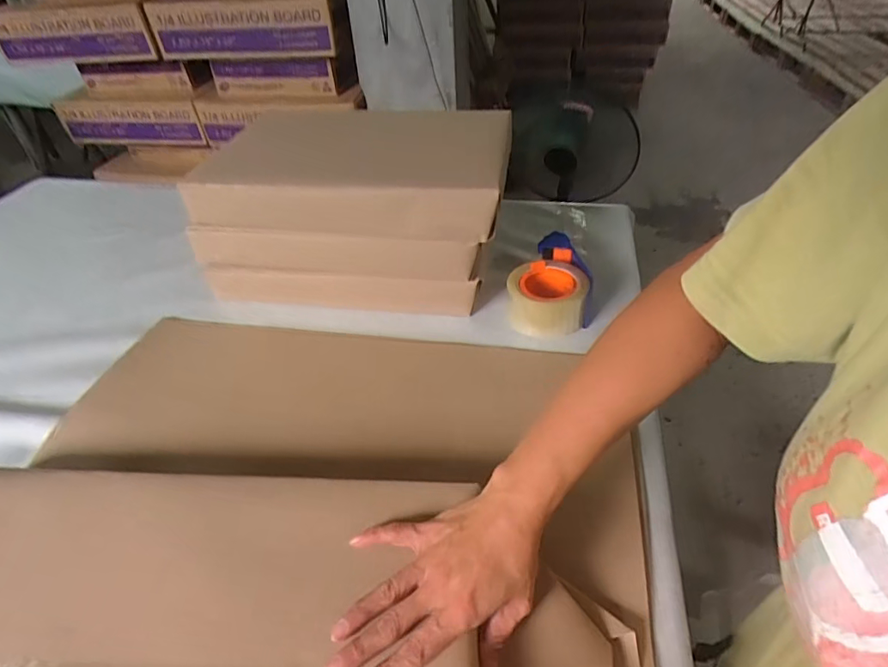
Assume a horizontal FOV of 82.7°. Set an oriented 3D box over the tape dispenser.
[{"bbox_3d":[0.142,-0.067,0.680,0.106,0.059,0.146,4,43,8],"label":"tape dispenser"}]

